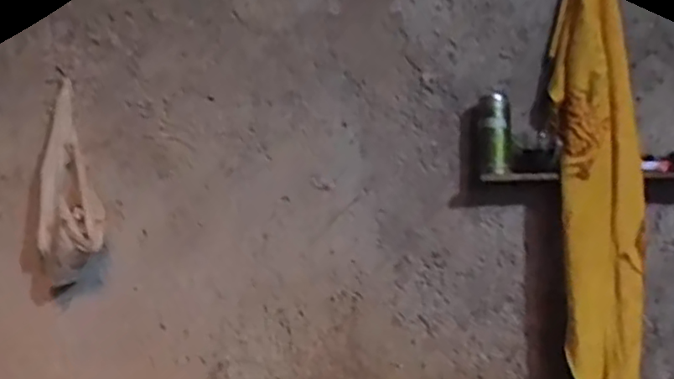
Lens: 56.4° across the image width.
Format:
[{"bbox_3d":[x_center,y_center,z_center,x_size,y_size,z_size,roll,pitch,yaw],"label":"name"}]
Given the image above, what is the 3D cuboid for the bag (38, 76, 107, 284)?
[{"bbox_3d":[-0.550,-0.012,1.286,0.117,0.387,0.158,-5,5,-25],"label":"bag"}]

